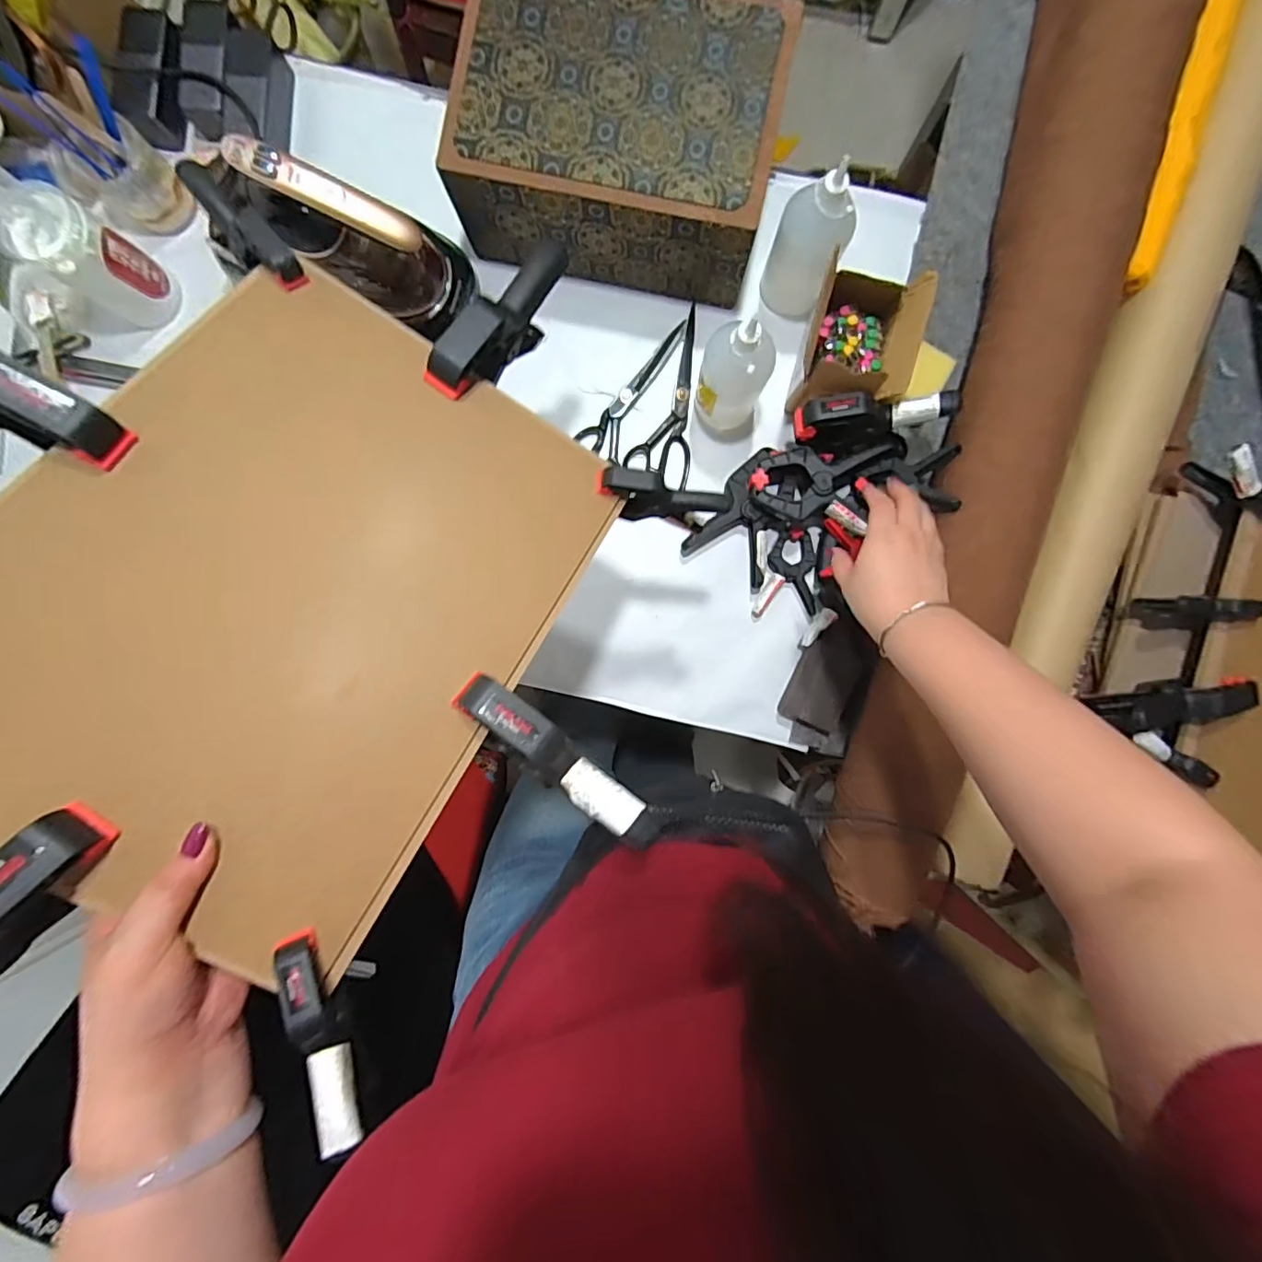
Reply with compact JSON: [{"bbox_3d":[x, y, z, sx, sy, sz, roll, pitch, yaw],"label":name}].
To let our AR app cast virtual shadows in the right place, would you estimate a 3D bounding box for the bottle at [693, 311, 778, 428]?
[{"bbox_3d":[0.114,-0.284,0.625,0.081,0.170,0.066,19,92,0],"label":"bottle"}]

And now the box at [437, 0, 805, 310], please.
[{"bbox_3d":[-0.012,-0.542,0.623,0.323,0.137,0.227,11,92,1],"label":"box"}]

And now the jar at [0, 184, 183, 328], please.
[{"bbox_3d":[-0.624,-0.429,0.645,0.112,0.121,0.089,34,92,0],"label":"jar"}]

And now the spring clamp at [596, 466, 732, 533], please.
[{"bbox_3d":[0.022,-0.109,0.467,0.108,0.053,0.032,10,92,-24],"label":"spring clamp"}]

